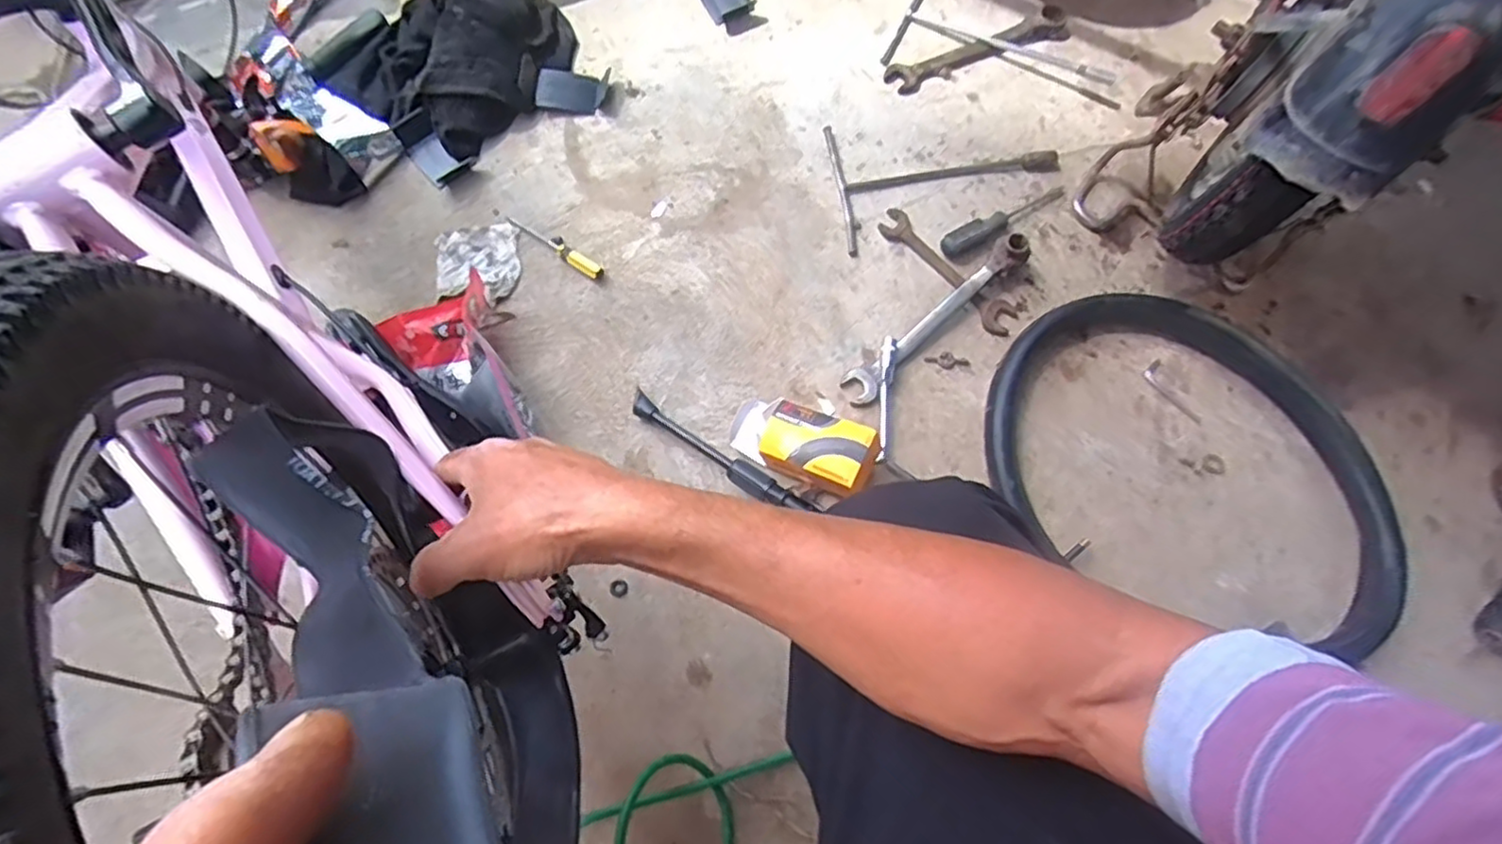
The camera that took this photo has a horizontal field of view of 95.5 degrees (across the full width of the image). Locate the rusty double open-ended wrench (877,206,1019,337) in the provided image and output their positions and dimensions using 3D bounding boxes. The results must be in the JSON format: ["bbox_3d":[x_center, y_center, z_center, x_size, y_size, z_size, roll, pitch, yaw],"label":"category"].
[{"bbox_3d":[0.231,-0.180,0.803,0.044,0.013,0.199,-42,81,-19],"label":"rusty double open-ended wrench"}]

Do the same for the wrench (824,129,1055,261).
[{"bbox_3d":[0.250,-0.297,0.848,0.286,0.031,0.178,-7,73,-4],"label":"wrench"}]

